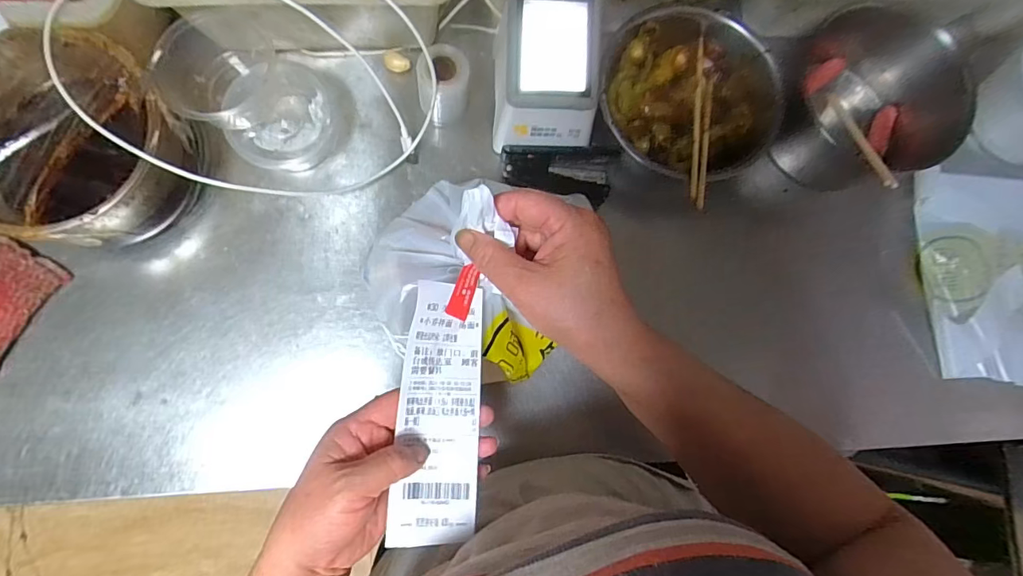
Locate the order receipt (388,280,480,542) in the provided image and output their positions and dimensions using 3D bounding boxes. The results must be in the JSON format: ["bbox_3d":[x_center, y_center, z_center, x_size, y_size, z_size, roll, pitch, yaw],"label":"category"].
[{"bbox_3d":[-0.047,0.080,0.327,0.051,0.028,0.163,2,80,-5],"label":"order receipt"}]

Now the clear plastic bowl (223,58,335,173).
[{"bbox_3d":[-0.225,-0.169,0.490,0.090,0.053,0.097,1,82,-5],"label":"clear plastic bowl"}]

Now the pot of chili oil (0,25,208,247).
[{"bbox_3d":[-0.379,-0.121,0.433,0.175,0.113,0.165,1,82,-5],"label":"pot of chili oil"}]

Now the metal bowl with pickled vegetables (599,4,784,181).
[{"bbox_3d":[0.179,-0.195,0.516,0.180,0.066,0.169,1,82,-5],"label":"metal bowl with pickled vegetables"}]

